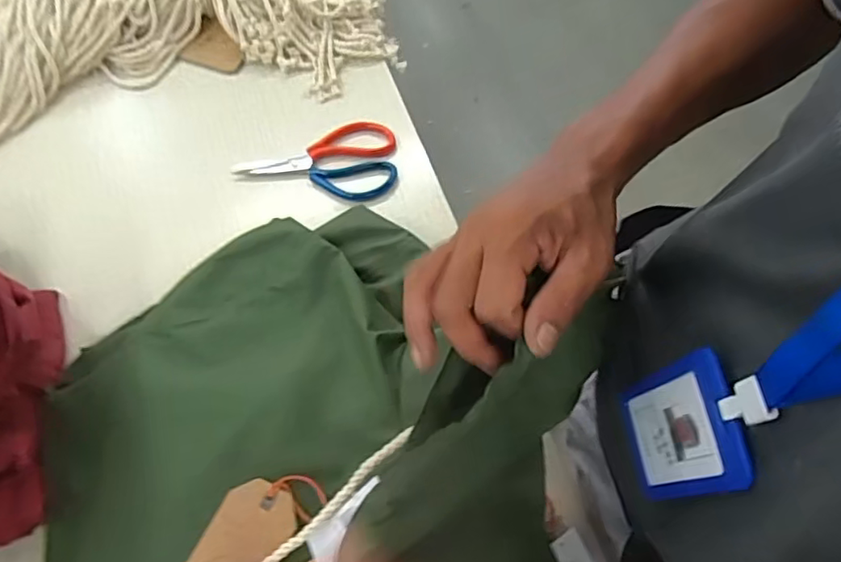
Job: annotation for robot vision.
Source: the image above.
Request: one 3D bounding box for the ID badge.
[{"bbox_3d":[0.143,0.083,0.328,0.004,0.110,0.068,-5,67,-9],"label":"ID badge"}]

